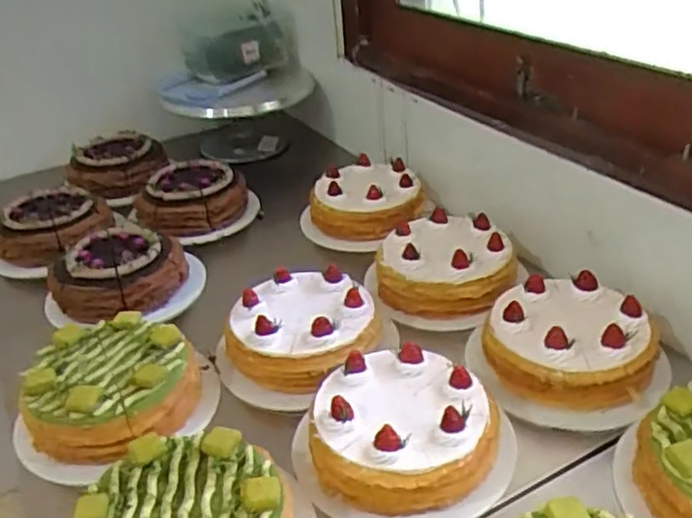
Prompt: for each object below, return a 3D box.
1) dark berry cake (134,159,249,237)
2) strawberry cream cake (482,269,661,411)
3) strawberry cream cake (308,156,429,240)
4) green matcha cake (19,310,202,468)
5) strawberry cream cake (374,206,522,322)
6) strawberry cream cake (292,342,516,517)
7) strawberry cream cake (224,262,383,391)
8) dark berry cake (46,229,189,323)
[{"bbox_3d":[-0.254,-0.090,1.136,0.163,0.093,0.158,17,37,33],"label":"dark berry cake"},{"bbox_3d":[0.239,0.089,0.741,0.149,0.078,0.151,-4,30,2],"label":"strawberry cream cake"},{"bbox_3d":[0.032,-0.098,1.073,0.167,0.066,0.158,-4,30,2],"label":"strawberry cream cake"},{"bbox_3d":[-0.245,0.133,0.734,0.169,0.063,0.166,-5,30,1],"label":"green matcha cake"},{"bbox_3d":[0.131,0.002,0.899,0.171,0.068,0.159,-4,30,2],"label":"strawberry cream cake"},{"bbox_3d":[0.049,0.163,0.648,0.181,0.082,0.169,-4,30,2],"label":"strawberry cream cake"},{"bbox_3d":[-0.047,0.074,0.794,0.172,0.063,0.169,-1,31,8],"label":"strawberry cream cake"},{"bbox_3d":[-0.309,0.018,0.941,0.148,0.065,0.169,13,35,28],"label":"dark berry cake"}]

